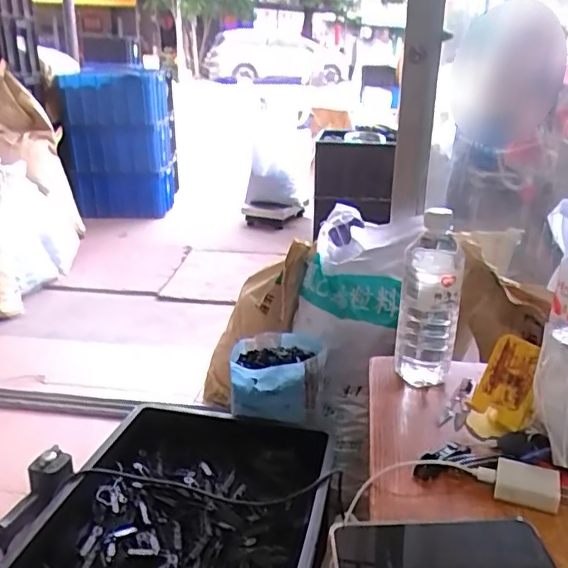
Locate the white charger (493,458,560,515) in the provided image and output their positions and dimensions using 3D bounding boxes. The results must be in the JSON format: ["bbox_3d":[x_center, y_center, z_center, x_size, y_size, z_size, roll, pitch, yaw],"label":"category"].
[{"bbox_3d":[0.221,0.182,0.528,0.054,0.024,0.038,10,21,22],"label":"white charger"}]

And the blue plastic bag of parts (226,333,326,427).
[{"bbox_3d":[-0.013,0.191,1.218,0.187,0.111,0.178,2,20,1],"label":"blue plastic bag of parts"}]

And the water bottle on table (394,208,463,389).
[{"bbox_3d":[0.172,0.031,0.695,0.071,0.206,0.066,5,20,10],"label":"water bottle on table"}]

